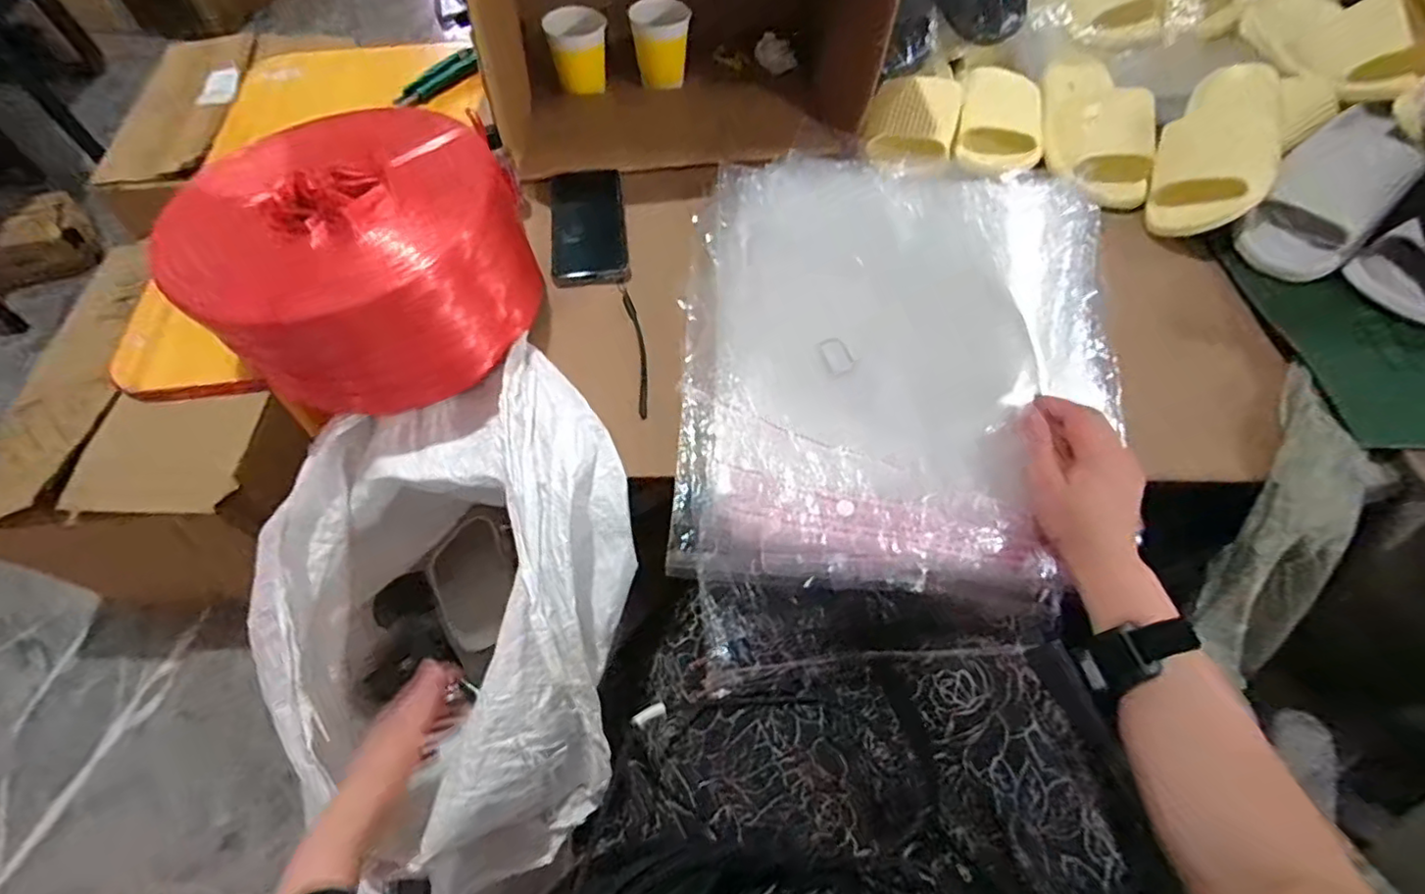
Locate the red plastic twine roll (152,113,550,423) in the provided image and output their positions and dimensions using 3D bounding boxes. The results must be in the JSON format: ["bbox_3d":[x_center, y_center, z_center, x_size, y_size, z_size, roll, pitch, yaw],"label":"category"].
[{"bbox_3d":[-0.310,-0.167,0.565,0.257,0.131,0.255,0,59,0],"label":"red plastic twine roll"}]

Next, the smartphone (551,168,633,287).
[{"bbox_3d":[-0.131,-0.237,0.666,0.077,0.009,0.178,-7,59,-4],"label":"smartphone"}]

